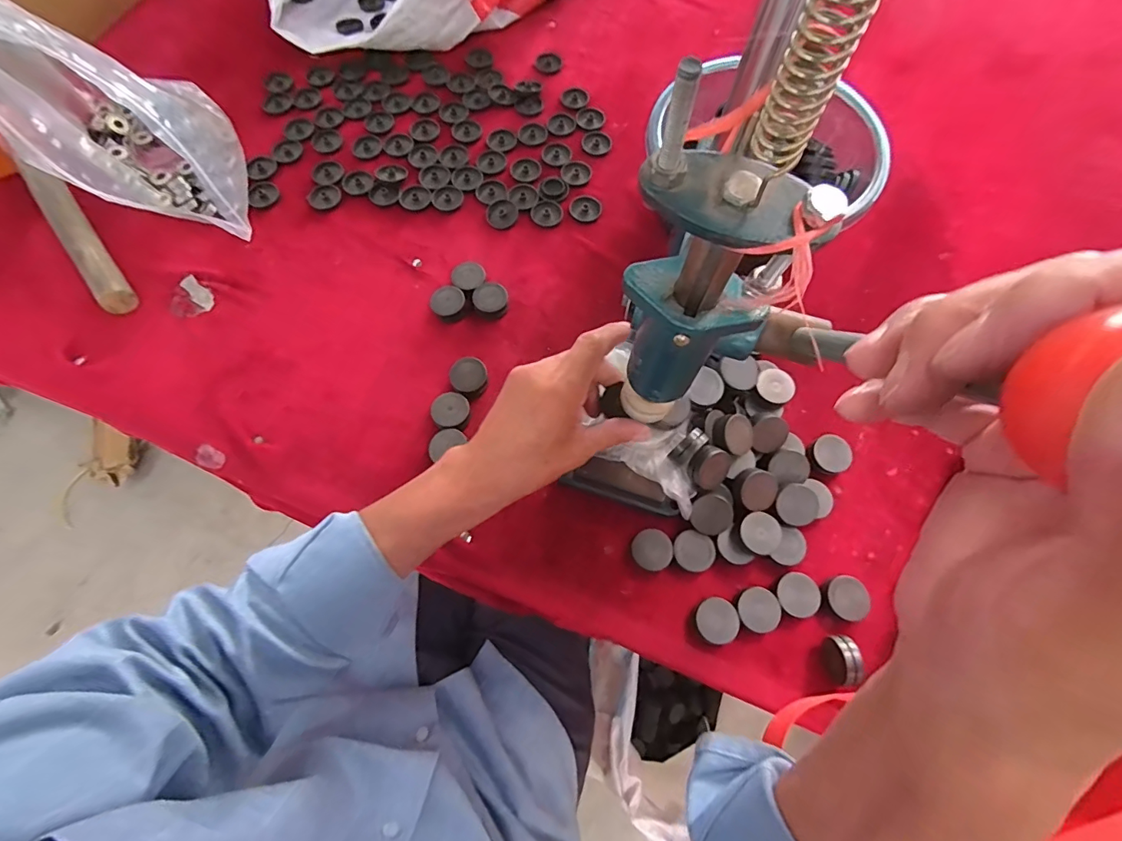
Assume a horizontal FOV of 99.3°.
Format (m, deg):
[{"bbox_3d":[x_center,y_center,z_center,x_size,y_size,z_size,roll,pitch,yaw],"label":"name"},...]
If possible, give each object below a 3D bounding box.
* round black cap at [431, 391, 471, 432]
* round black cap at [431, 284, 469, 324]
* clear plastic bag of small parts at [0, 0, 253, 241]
[{"bbox_3d":[-0.096,-0.007,0.418,0.033,0.017,0.031,0,69,0],"label":"round black cap"},{"bbox_3d":[-0.107,-0.111,0.459,0.032,0.017,0.031,0,69,0],"label":"round black cap"},{"bbox_3d":[-0.417,-0.307,0.435,0.132,0.202,0.246,-31,73,-11],"label":"clear plastic bag of small parts"}]

